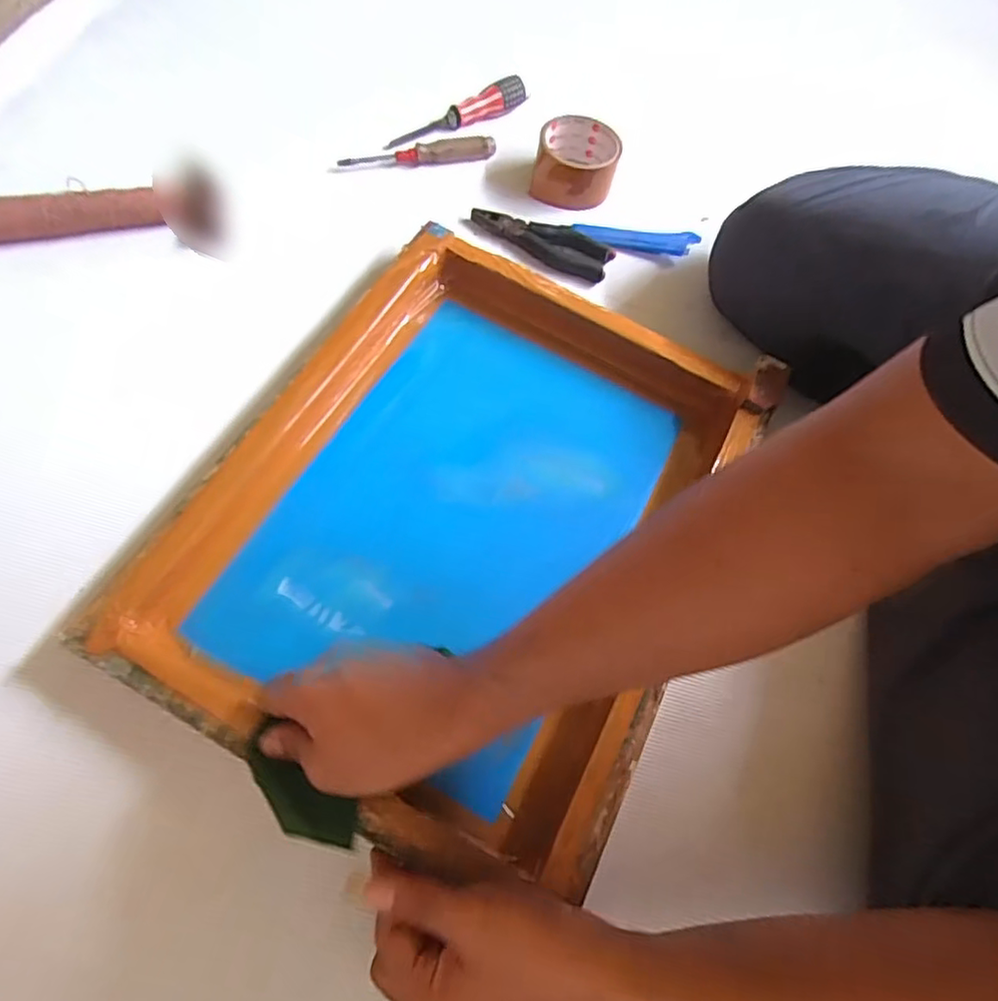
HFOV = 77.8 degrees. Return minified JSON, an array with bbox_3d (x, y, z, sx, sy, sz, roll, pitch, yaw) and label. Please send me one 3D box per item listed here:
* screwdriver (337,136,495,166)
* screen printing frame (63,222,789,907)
[{"bbox_3d":[-0.084,-0.364,0.657,0.164,0.021,0.022,-11,66,-13],"label":"screwdriver"},{"bbox_3d":[-0.021,0.001,0.466,0.347,0.056,0.432,26,67,8],"label":"screen printing frame"}]

